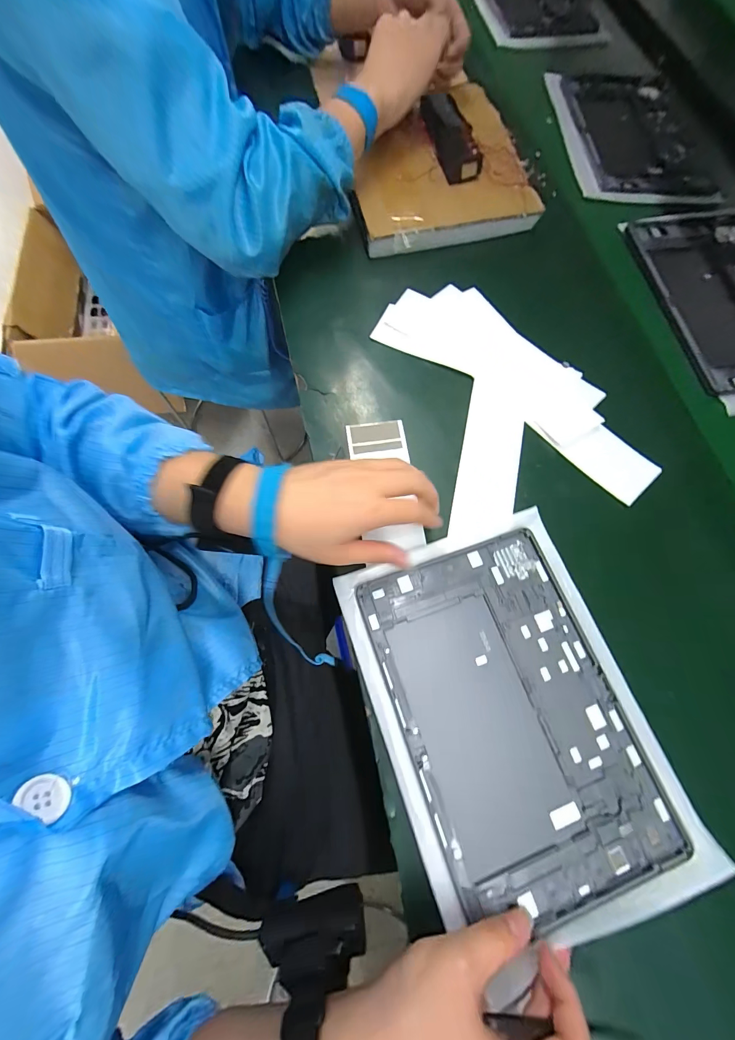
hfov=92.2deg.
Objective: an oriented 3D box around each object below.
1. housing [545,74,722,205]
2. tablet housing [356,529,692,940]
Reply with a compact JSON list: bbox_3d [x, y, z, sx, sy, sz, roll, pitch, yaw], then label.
[{"bbox_3d":[0.364,-0.554,0.504,0.194,0.017,0.290,-5,73,-3],"label":"housing"},{"bbox_3d":[0.111,0.148,0.280,0.166,0.009,0.252,-18,74,-7],"label":"tablet housing"}]

